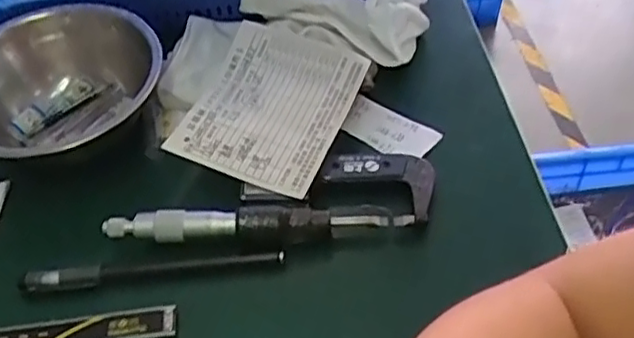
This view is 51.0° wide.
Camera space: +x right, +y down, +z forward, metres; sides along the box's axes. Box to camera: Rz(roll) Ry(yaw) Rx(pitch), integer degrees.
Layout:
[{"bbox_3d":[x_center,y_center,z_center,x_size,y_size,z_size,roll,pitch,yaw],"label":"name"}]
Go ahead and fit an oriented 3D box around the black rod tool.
[{"bbox_3d":[-0.088,0.053,0.356,0.139,0.007,0.011,-5,49,-2],"label":"black rod tool"}]

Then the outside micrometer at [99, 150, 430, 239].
[{"bbox_3d":[-0.023,0.018,0.373,0.180,0.017,0.050,-7,49,-3],"label":"outside micrometer"}]

